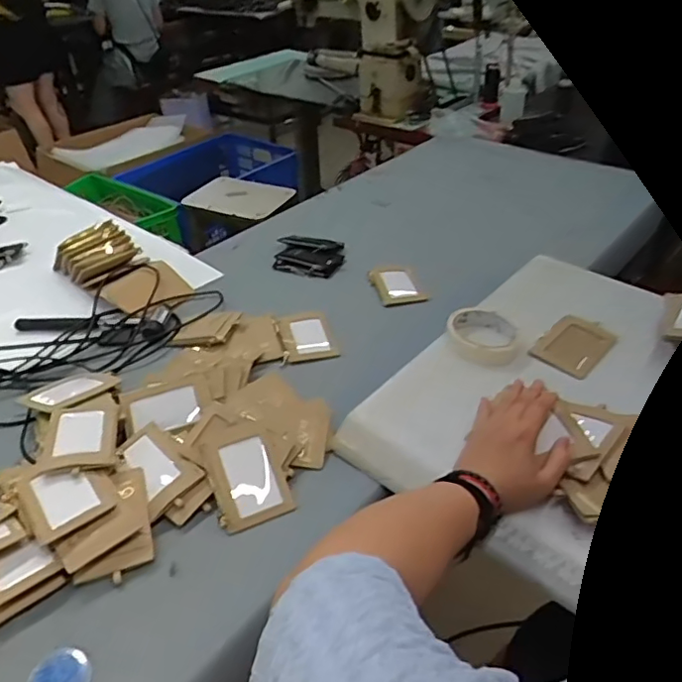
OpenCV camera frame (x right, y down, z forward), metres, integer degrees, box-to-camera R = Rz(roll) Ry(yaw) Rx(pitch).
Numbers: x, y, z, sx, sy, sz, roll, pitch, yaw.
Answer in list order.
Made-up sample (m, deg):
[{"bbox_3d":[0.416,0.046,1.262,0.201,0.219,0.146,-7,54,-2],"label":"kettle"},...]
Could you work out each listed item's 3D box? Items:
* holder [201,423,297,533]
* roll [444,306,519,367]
[{"bbox_3d":[-0.106,0.152,0.634,0.077,0.013,0.106,-16,67,-22],"label":"holder"},{"bbox_3d":[0.195,-0.006,0.783,0.098,0.031,0.095,3,38,7],"label":"roll"}]

